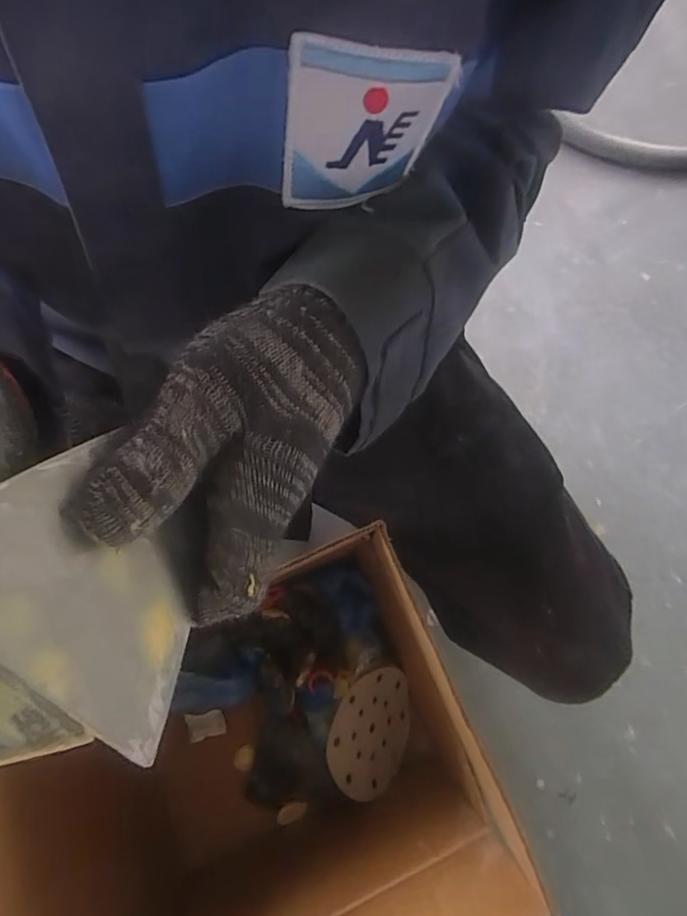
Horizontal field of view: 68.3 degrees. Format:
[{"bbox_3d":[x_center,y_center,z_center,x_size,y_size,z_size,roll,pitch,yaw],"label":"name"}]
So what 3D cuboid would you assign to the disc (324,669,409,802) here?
[{"bbox_3d":[0.035,0.319,0.593,0.124,0.009,0.137,33,64,-37],"label":"disc"}]

